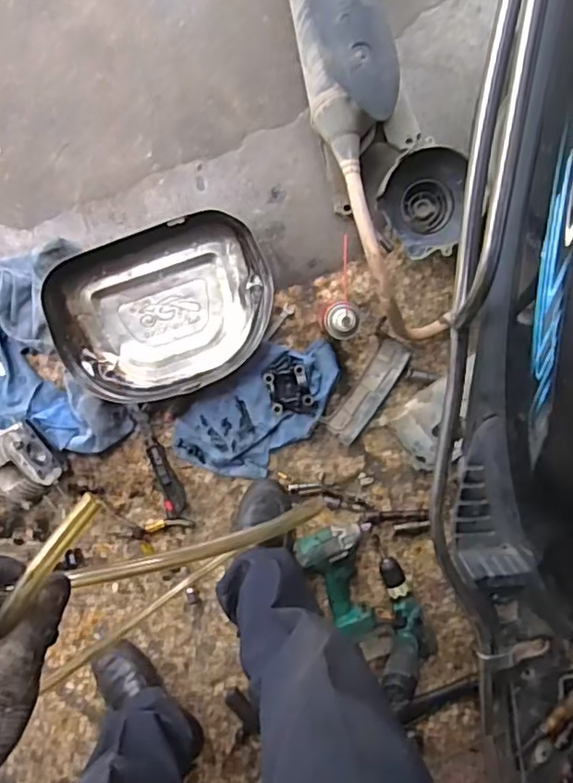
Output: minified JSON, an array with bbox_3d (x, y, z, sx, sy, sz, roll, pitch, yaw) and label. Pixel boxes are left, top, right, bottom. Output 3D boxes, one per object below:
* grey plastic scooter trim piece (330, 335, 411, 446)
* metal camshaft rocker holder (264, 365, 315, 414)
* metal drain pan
[{"bbox_3d":[0.151,0.001,1.102,0.056,0.028,0.199,33,96,-7],"label":"grey plastic scooter trim piece"},{"bbox_3d":[0.004,-0.001,1.060,0.073,0.043,0.084,-16,100,0],"label":"metal camshaft rocker holder"},{"bbox_3d":[-0.206,-0.137,1.039,0.367,0.063,0.276,-18,100,0],"label":"metal drain pan"}]

